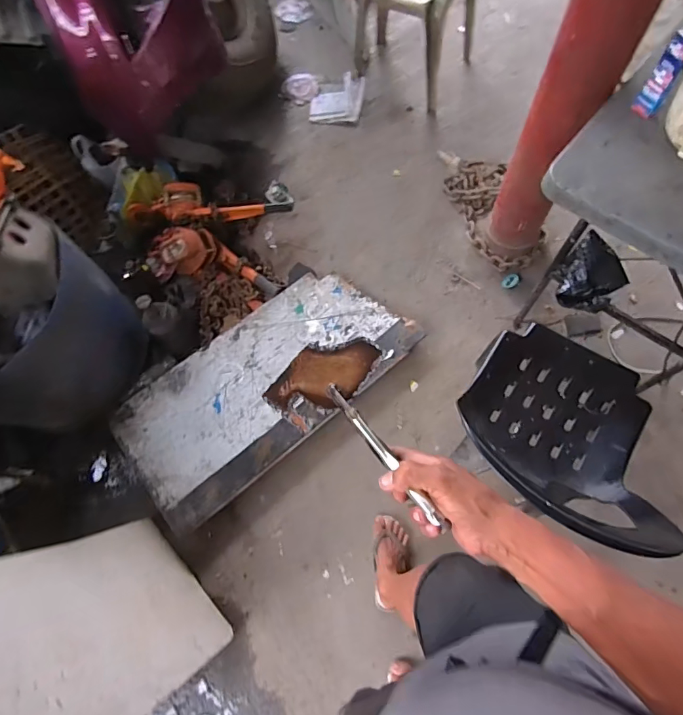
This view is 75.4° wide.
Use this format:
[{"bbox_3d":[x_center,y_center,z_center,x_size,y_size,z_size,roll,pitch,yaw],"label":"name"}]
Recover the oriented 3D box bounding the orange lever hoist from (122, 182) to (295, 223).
[{"bbox_3d":[-0.530,-0.603,1.749,0.661,0.126,0.186,-2,69,4],"label":"orange lever hoist"}]

